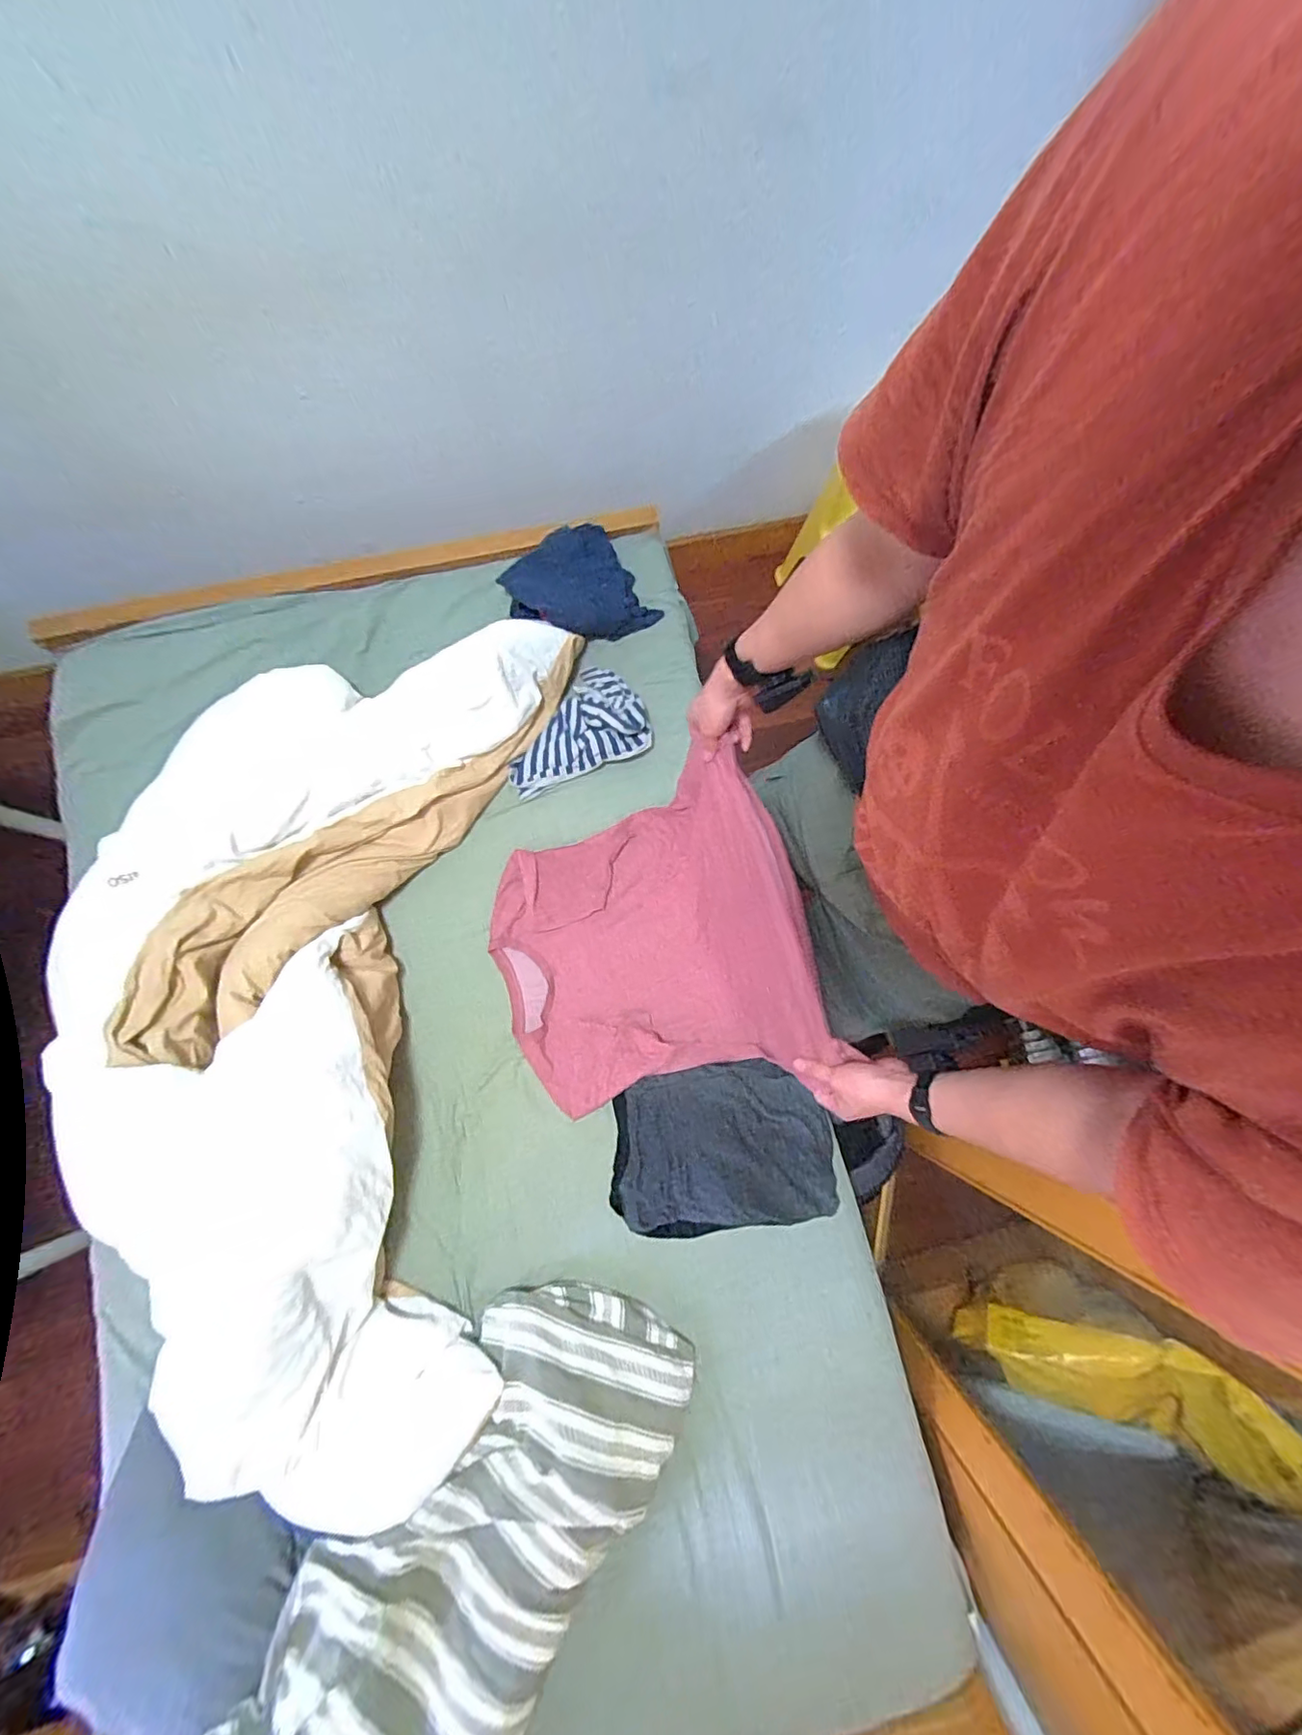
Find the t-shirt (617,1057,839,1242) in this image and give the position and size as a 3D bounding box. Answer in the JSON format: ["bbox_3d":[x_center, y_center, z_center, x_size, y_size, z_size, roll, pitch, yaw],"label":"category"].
[{"bbox_3d":[0.115,0.455,0.917,0.362,0.058,0.257,-9,79,-3],"label":"t-shirt"}]

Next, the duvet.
[{"bbox_3d":[-0.534,0.192,0.880,0.695,0.199,1.318,4,79,0],"label":"duvet"}]

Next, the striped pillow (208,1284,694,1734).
[{"bbox_3d":[-0.218,0.903,0.775,0.345,0.122,0.616,34,80,6],"label":"striped pillow"}]

